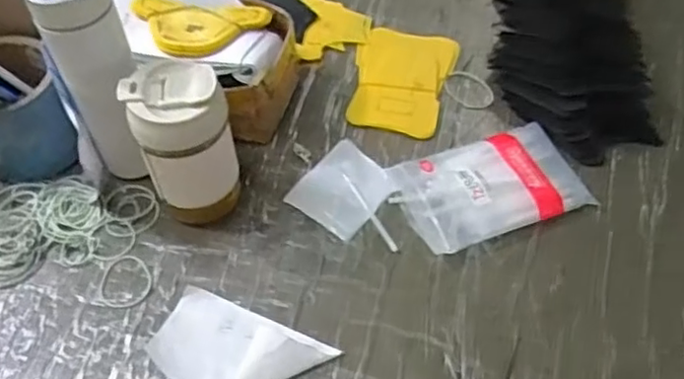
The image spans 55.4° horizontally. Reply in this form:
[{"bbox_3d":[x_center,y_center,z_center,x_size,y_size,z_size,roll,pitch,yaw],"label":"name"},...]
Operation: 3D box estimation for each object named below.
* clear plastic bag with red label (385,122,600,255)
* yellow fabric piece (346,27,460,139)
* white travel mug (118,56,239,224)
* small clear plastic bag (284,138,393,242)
[{"bbox_3d":[0.149,-0.005,0.655,0.178,0.022,0.109,-18,56,-11],"label":"clear plastic bag with red label"},{"bbox_3d":[0.066,-0.128,0.752,0.109,0.006,0.153,13,56,10],"label":"yellow fabric piece"},{"bbox_3d":[-0.142,-0.039,0.600,0.083,0.155,0.073,-22,57,-14],"label":"white travel mug"},{"bbox_3d":[0.002,-0.003,0.667,0.082,0.008,0.095,33,62,22],"label":"small clear plastic bag"}]

